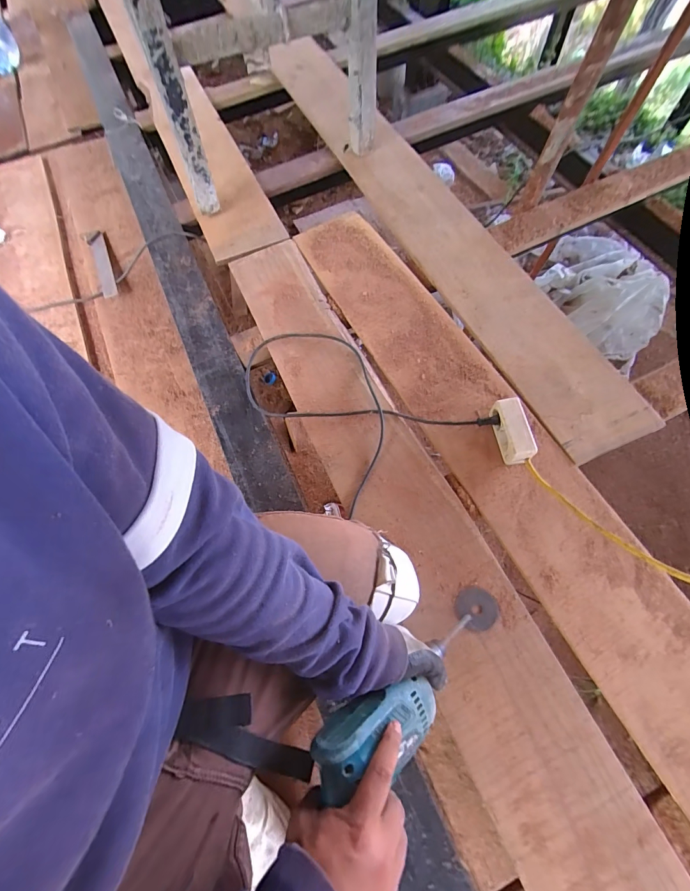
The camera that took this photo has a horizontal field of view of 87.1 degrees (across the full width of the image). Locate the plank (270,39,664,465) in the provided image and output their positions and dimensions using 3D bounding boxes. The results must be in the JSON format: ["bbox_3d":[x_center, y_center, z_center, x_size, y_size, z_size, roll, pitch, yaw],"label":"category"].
[{"bbox_3d":[0.165,-0.680,0.961,0.221,0.045,1.456,-17,63,-13],"label":"plank"}]

